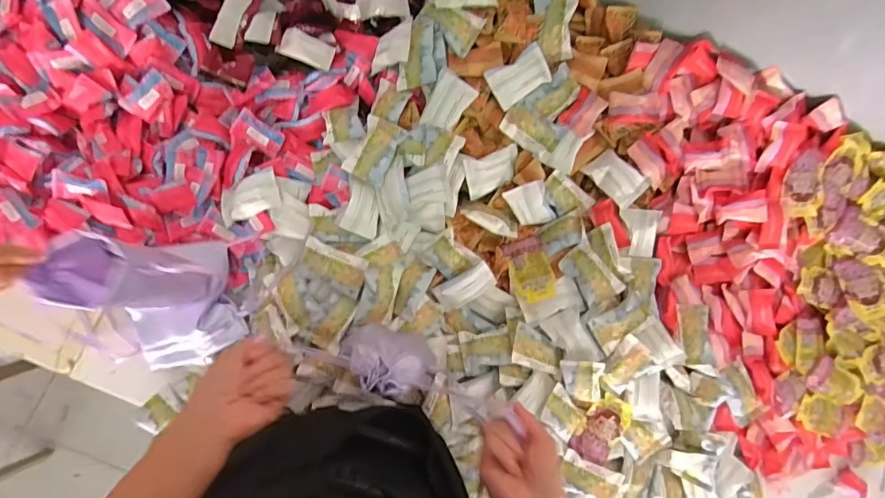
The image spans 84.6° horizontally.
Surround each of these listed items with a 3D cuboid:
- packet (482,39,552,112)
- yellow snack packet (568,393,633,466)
[{"bbox_3d":[0.094,-0.207,0.583,0.078,0.025,0.046,-33,92,-8],"label":"packet"},{"bbox_3d":[0.199,0.225,0.605,0.051,0.015,0.083,29,91,-7],"label":"yellow snack packet"}]

